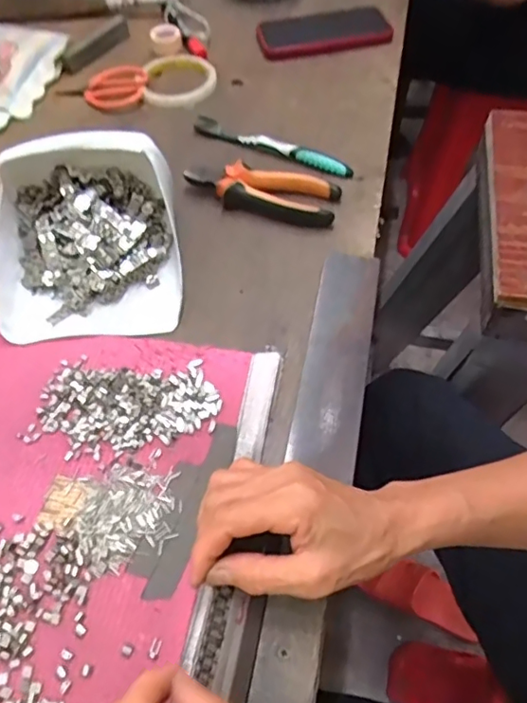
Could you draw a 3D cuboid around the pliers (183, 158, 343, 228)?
[{"bbox_3d":[-0.002,-0.158,0.546,0.149,0.025,0.051,12,58,10],"label":"pliers"}]

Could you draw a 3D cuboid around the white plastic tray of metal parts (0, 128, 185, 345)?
[{"bbox_3d":[-0.153,-0.108,0.478,0.155,0.077,0.177,-9,56,-4],"label":"white plastic tray of metal parts"}]

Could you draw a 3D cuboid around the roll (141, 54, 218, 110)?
[{"bbox_3d":[-0.103,-0.337,0.685,0.090,0.014,0.095,-3,56,0],"label":"roll"}]

